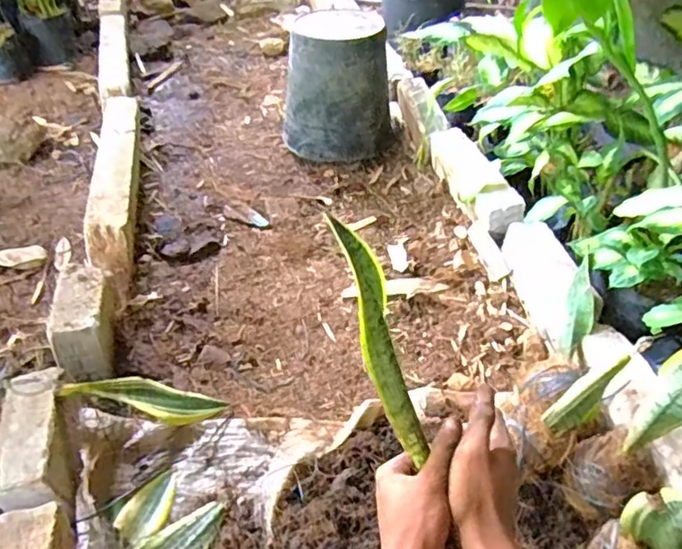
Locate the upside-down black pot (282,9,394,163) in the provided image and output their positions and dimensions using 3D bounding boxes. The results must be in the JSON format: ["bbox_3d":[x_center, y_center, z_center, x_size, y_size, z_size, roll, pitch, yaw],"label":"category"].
[{"bbox_3d":[0.000,-0.522,1.602,0.297,0.349,0.256,6,42,1],"label":"upside-down black pot"}]

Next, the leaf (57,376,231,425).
[{"bbox_3d":[-0.295,0.186,0.887,0.253,0.026,0.067,22,29,-38],"label":"leaf"}]

